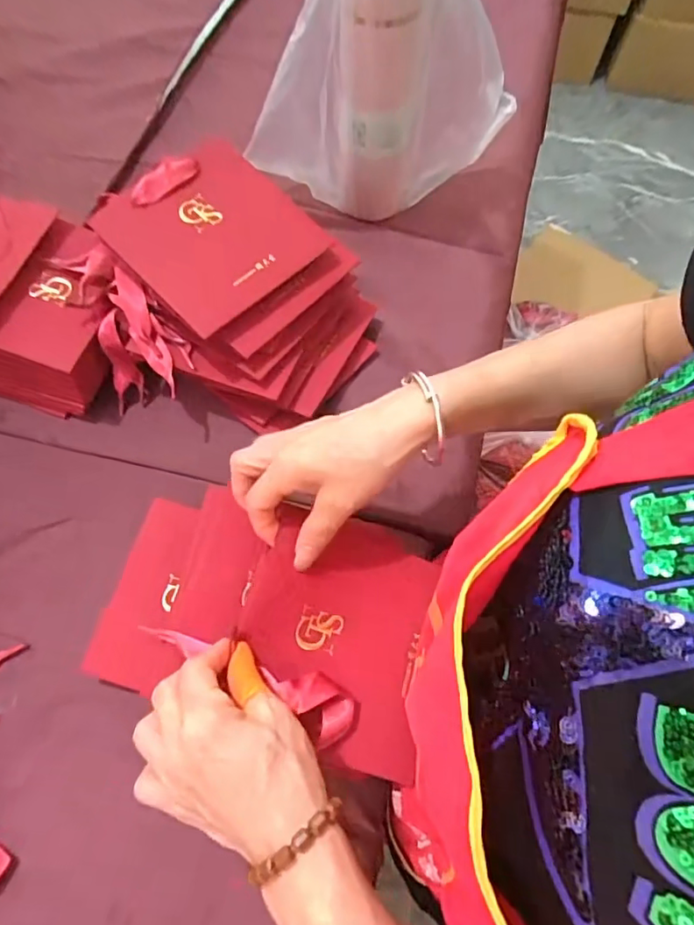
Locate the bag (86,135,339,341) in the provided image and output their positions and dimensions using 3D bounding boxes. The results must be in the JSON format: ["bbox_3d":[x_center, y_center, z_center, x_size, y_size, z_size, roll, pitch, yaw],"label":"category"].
[{"bbox_3d":[-0.105,-0.186,0.425,0.137,0.011,0.142,46,69,2],"label":"bag"}]

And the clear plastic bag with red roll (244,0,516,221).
[{"bbox_3d":[0.034,-0.328,0.462,0.241,0.259,0.095,1,67,1],"label":"clear plastic bag with red roll"}]

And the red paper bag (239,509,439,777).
[{"bbox_3d":[-0.005,0.112,0.352,0.123,0.024,0.154,15,72,-13],"label":"red paper bag"}]

